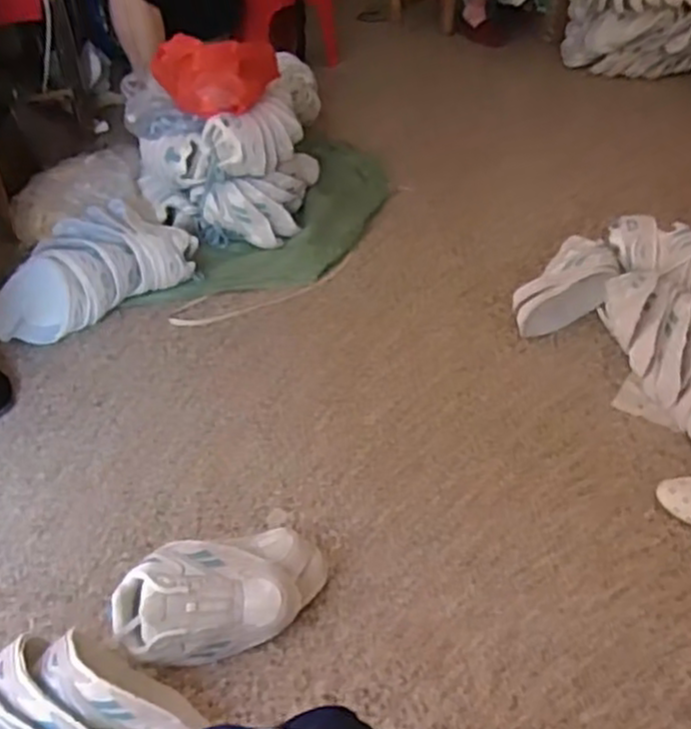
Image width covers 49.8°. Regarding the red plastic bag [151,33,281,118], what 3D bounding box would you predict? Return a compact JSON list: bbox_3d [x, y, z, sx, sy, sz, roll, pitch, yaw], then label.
[{"bbox_3d":[-0.258,-0.595,1.512,0.255,0.132,0.153,-9,41,-9],"label":"red plastic bag"}]

